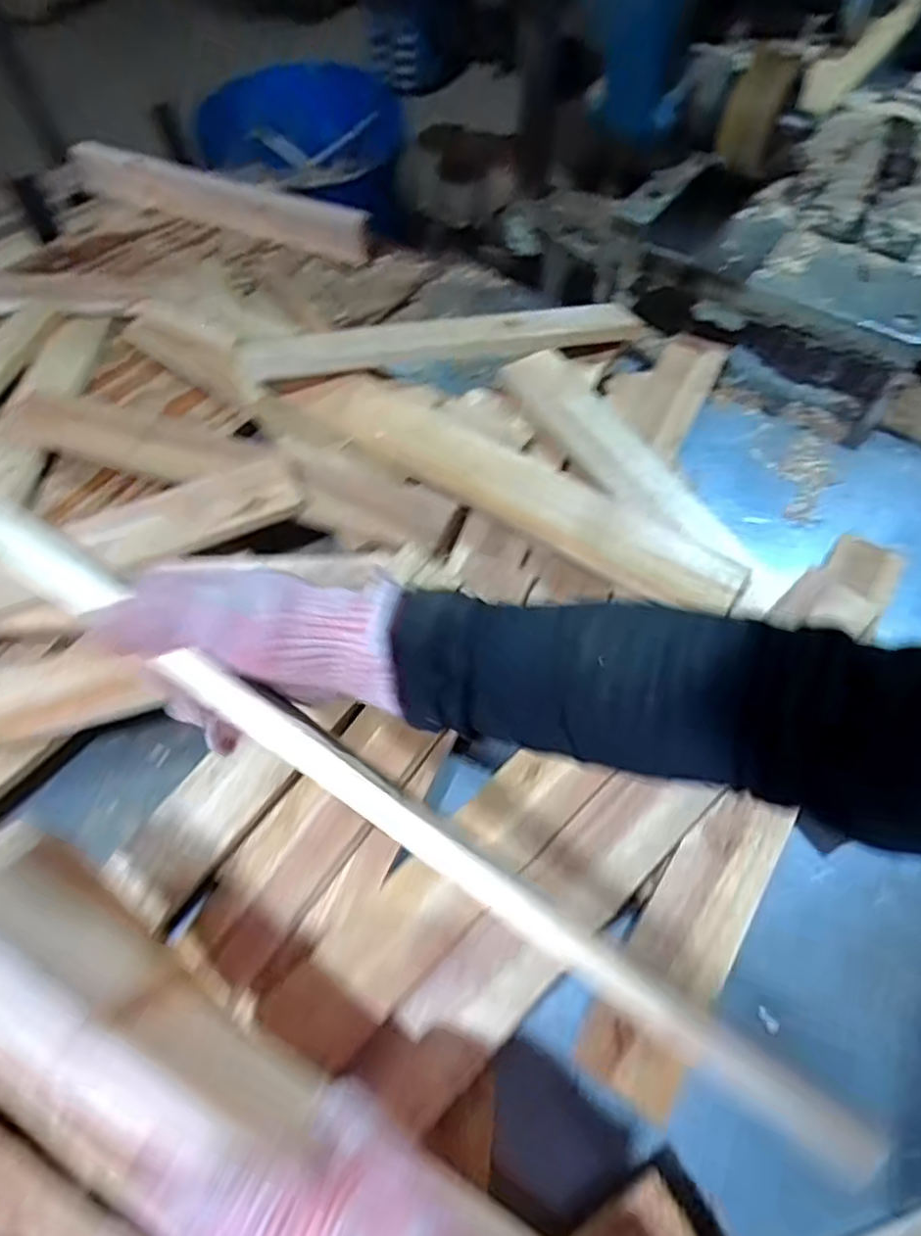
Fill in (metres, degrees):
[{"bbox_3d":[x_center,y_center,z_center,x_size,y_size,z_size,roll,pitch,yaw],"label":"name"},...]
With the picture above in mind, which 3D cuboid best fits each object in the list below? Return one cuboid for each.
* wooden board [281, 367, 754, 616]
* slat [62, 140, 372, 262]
[{"bbox_3d":[0.031,-0.123,0.612,0.438,0.020,0.068,32,84,21],"label":"wooden board"},{"bbox_3d":[-0.344,-0.582,0.954,0.502,0.053,0.031,22,61,15],"label":"slat"}]

